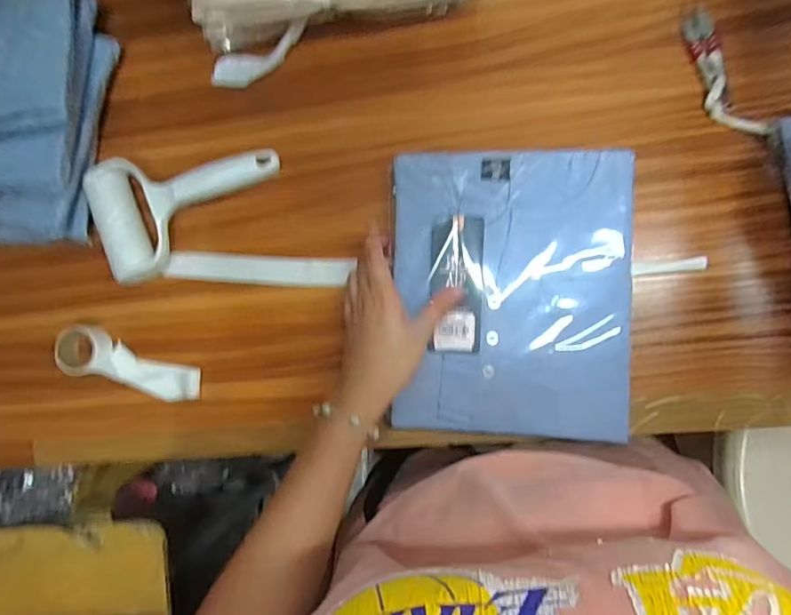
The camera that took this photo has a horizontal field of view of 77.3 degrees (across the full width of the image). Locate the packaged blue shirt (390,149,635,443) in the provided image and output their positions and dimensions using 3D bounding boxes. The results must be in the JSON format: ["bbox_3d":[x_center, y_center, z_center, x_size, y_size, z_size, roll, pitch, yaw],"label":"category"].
[{"bbox_3d":[0.102,-0.015,0.433,0.204,0.019,0.247,-1,87,8],"label":"packaged blue shirt"}]

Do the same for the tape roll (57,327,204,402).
[{"bbox_3d":[-0.267,0.055,0.495,0.145,0.023,0.051,13,89,9],"label":"tape roll"}]

